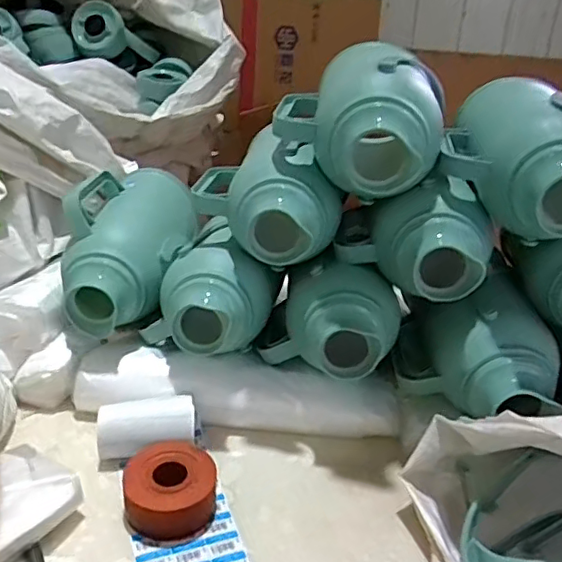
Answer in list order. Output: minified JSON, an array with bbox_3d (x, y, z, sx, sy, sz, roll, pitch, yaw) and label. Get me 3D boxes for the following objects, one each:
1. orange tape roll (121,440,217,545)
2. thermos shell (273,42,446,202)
[{"bbox_3d":[-0.122,0.230,0.649,0.097,0.053,0.092,1,27,-6],"label":"orange tape roll"},{"bbox_3d":[0.098,-0.203,0.717,0.187,0.132,0.254,6,27,3],"label":"thermos shell"}]

